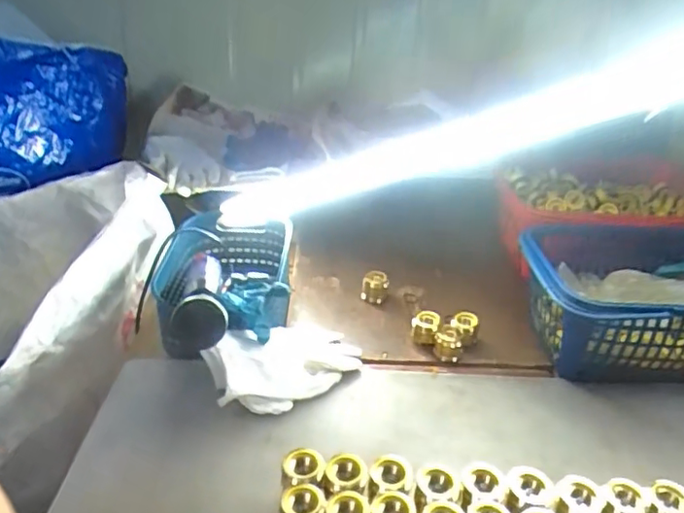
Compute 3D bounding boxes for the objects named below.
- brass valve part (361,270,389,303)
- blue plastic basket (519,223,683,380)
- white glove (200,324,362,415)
[{"bbox_3d":[0.041,0.039,0.741,0.032,0.041,0.026,5,31,2],"label":"brass valve part"},{"bbox_3d":[0.329,0.050,0.662,0.251,0.117,0.192,5,31,1],"label":"blue plastic basket"},{"bbox_3d":[-0.054,0.103,0.601,0.162,0.048,0.093,-9,34,-22],"label":"white glove"}]

